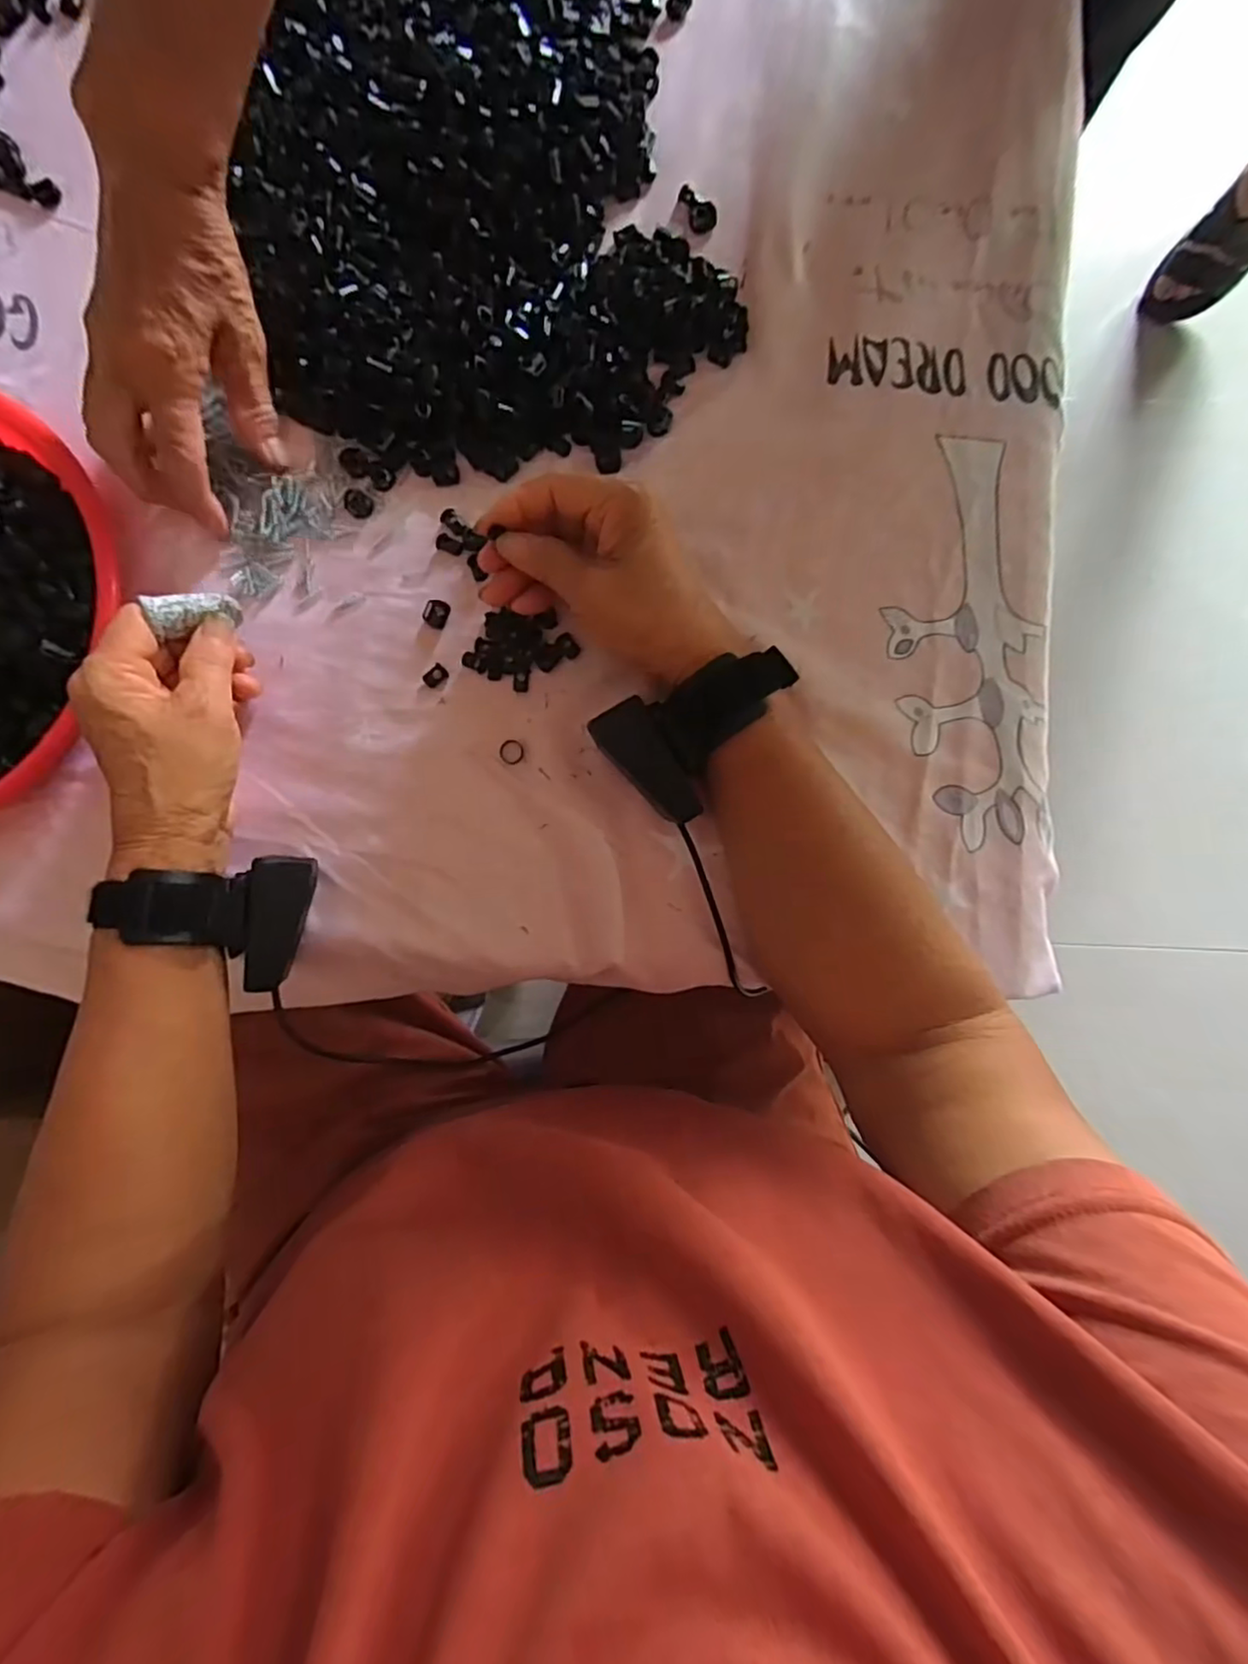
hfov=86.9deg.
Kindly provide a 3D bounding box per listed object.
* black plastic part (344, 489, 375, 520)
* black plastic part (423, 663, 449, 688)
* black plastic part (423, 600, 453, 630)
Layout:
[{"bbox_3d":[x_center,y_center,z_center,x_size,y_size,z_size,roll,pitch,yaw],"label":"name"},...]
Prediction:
[{"bbox_3d":[-0.153,-0.190,0.380,0.017,0.004,0.016,0,88,0],"label":"black plastic part"},{"bbox_3d":[-0.108,-0.089,0.378,0.014,0.004,0.010,-41,88,-1],"label":"black plastic part"},{"bbox_3d":[-0.107,-0.125,0.376,0.013,0.006,0.016,22,88,1],"label":"black plastic part"}]

